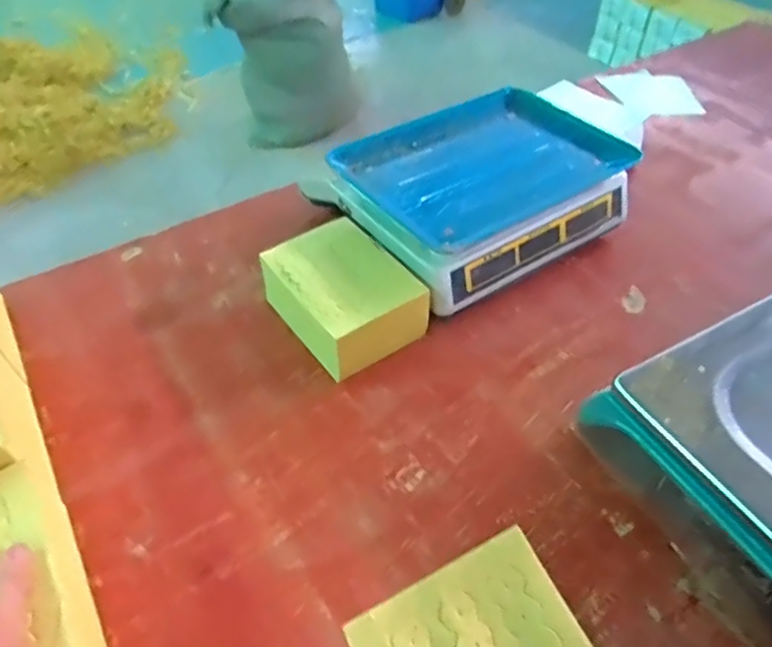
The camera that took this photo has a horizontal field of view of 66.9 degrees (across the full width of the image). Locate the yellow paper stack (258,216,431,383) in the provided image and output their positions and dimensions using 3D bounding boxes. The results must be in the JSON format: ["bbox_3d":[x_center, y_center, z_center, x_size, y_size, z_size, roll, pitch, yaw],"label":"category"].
[{"bbox_3d":[-0.045,-0.030,0.650,0.119,0.076,0.169,-28,53,-23],"label":"yellow paper stack"}]

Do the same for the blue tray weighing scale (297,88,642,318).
[{"bbox_3d":[0.121,-0.176,0.747,0.334,0.094,0.244,-27,53,-23],"label":"blue tray weighing scale"}]

